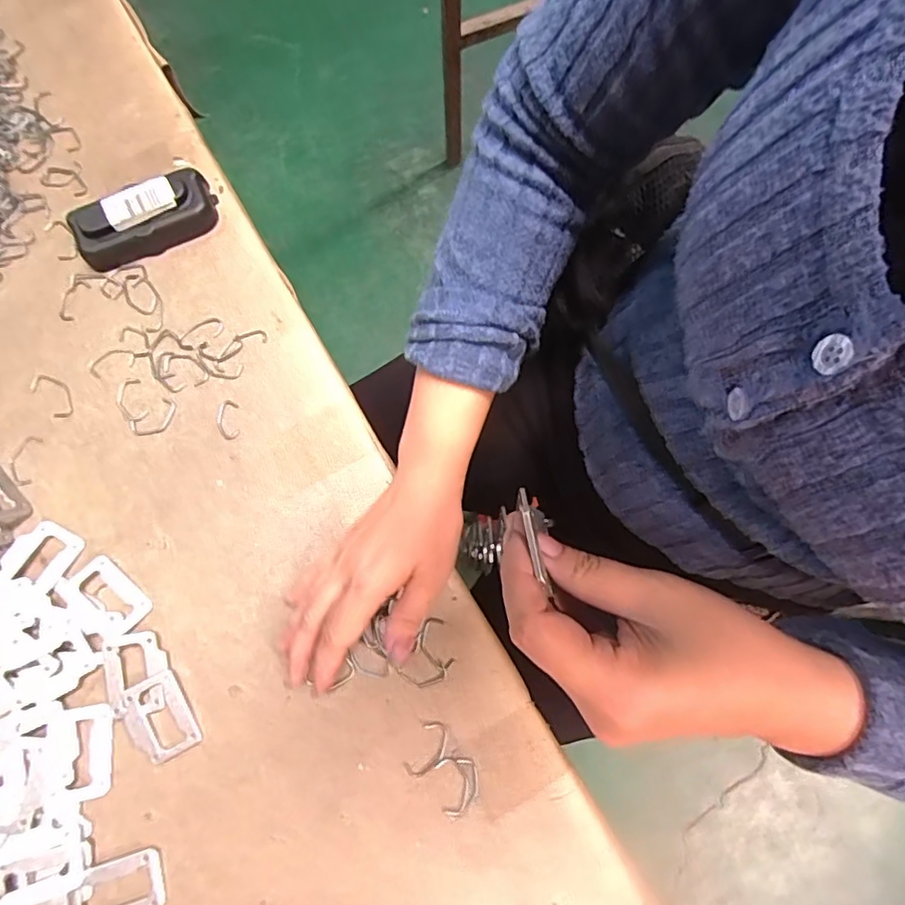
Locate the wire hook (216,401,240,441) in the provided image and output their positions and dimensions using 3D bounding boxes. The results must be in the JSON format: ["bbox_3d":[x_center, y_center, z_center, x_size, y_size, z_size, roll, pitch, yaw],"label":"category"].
[{"bbox_3d":[-0.163,-0.024,0.395,0.015,0.004,0.030,-7,77,-1],"label":"wire hook"}]

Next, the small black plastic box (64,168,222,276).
[{"bbox_3d":[-0.238,-0.182,0.420,0.103,0.029,0.048,-23,78,-5],"label":"small black plastic box"}]

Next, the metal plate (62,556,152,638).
[{"bbox_3d":[-0.231,0.096,0.365,0.035,0.004,0.055,-40,82,-17],"label":"metal plate"}]

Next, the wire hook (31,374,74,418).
[{"bbox_3d":[-0.293,-0.043,0.400,0.020,0.004,0.040,-44,80,-9],"label":"wire hook"}]

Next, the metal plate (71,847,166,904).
[{"bbox_3d":[-0.197,0.260,0.321,0.050,0.005,0.037,-13,77,-2],"label":"metal plate"}]

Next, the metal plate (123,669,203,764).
[{"bbox_3d":[-0.187,0.169,0.346,0.038,0.007,0.051,-31,80,-5],"label":"metal plate"}]

